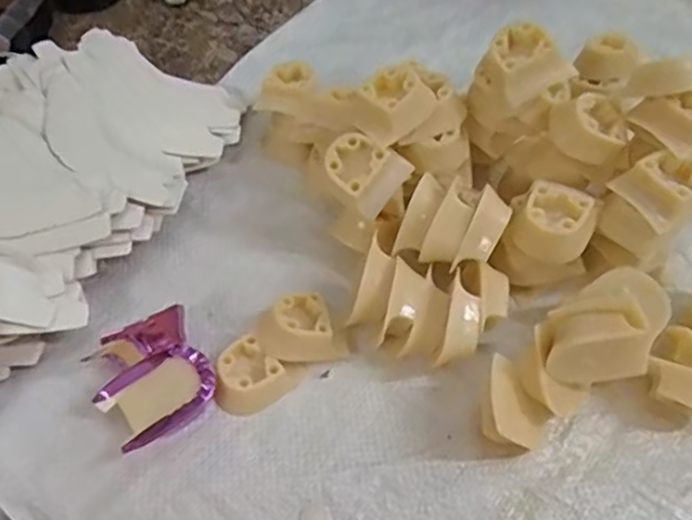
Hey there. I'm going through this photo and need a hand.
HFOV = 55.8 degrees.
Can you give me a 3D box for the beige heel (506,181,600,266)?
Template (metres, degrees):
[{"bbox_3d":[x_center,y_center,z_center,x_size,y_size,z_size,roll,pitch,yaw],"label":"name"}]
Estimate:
[{"bbox_3d":[0.108,-0.019,0.340,0.038,0.025,0.038,21,59,16],"label":"beige heel"}]

